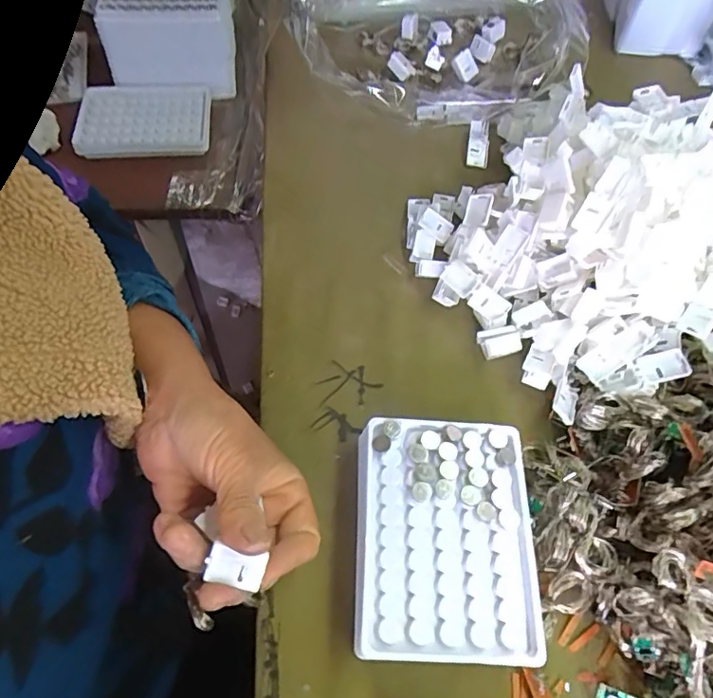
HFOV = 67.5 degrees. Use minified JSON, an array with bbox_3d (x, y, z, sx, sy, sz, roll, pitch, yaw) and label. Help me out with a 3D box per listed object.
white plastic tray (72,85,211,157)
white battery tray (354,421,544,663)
[{"bbox_3d":[-0.224,-0.241,0.563,0.132,0.022,0.096,-3,59,-5],"label":"white plastic tray"},{"bbox_3d":[0.050,0.107,0.308,0.098,0.029,0.128,3,59,-1],"label":"white battery tray"}]

